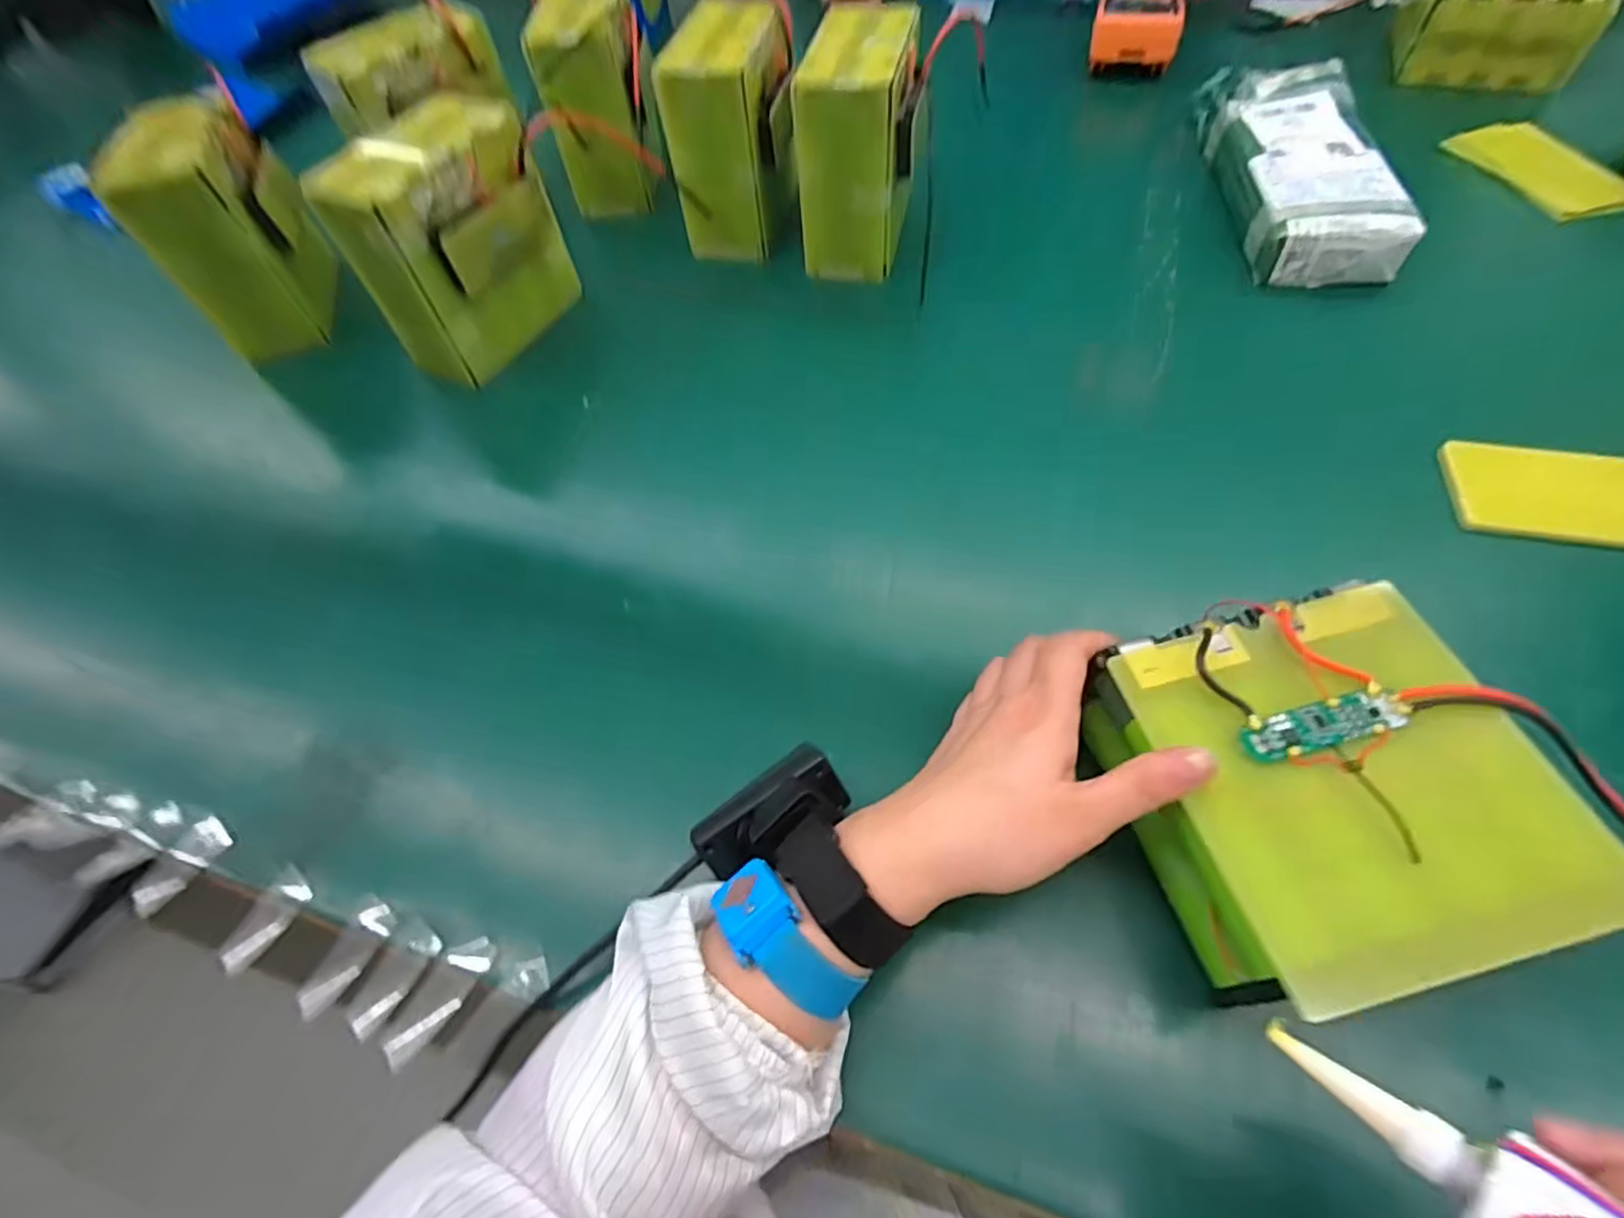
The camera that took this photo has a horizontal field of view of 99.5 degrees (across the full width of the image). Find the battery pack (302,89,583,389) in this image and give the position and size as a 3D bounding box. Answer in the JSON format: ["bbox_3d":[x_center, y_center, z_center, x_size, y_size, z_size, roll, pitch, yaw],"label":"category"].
[{"bbox_3d":[-0.270,-0.279,0.535,0.087,0.154,0.159,19,61,16],"label":"battery pack"}]

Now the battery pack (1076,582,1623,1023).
[{"bbox_3d":[0.207,0.073,0.287,0.149,0.060,0.147,-18,58,-7],"label":"battery pack"}]

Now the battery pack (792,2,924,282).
[{"bbox_3d":[0.045,-0.377,0.567,0.096,0.146,0.130,5,58,8],"label":"battery pack"}]

